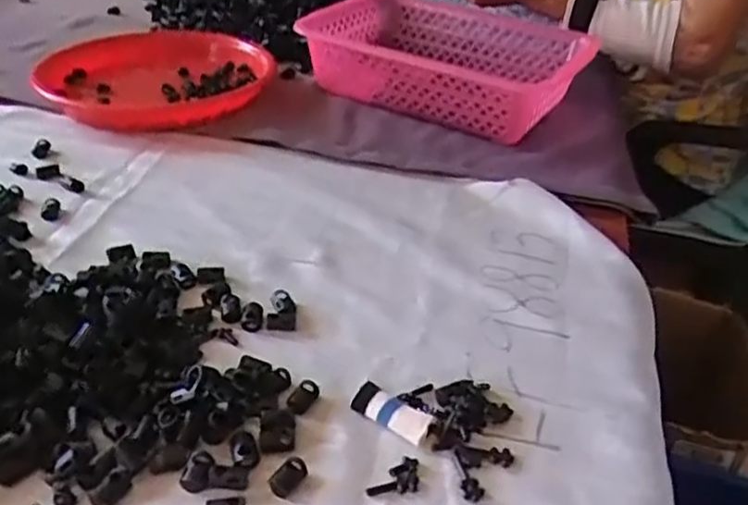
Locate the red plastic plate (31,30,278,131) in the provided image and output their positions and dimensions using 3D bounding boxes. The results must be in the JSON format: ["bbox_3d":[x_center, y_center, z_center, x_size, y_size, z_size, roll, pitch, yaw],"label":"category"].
[{"bbox_3d":[-0.238,-0.190,0.751,0.239,0.037,0.239,3,36,-3],"label":"red plastic plate"}]

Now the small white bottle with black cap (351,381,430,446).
[{"bbox_3d":[0.010,0.093,0.399,0.047,0.011,0.017,24,40,24],"label":"small white bottle with black cap"}]

